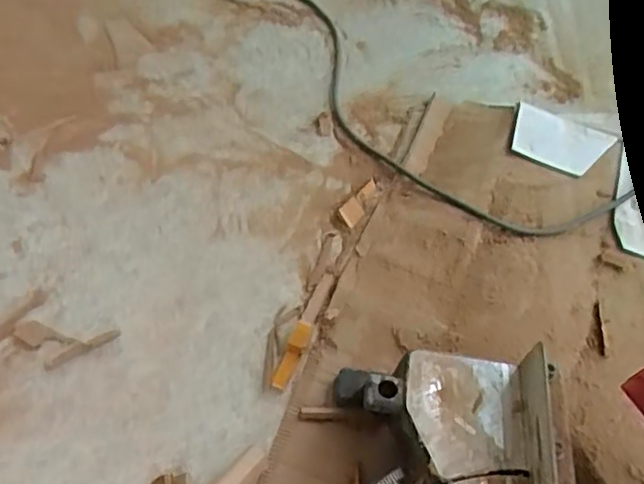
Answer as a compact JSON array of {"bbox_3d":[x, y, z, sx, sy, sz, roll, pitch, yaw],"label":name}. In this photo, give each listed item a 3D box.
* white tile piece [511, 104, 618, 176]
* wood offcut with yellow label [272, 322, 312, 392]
[{"bbox_3d":[0.287,-0.119,0.767,0.117,0.007,0.081,22,57,0],"label":"white tile piece"},{"bbox_3d":[-0.027,0.106,0.599,0.017,0.010,0.069,19,56,8],"label":"wood offcut with yellow label"}]

